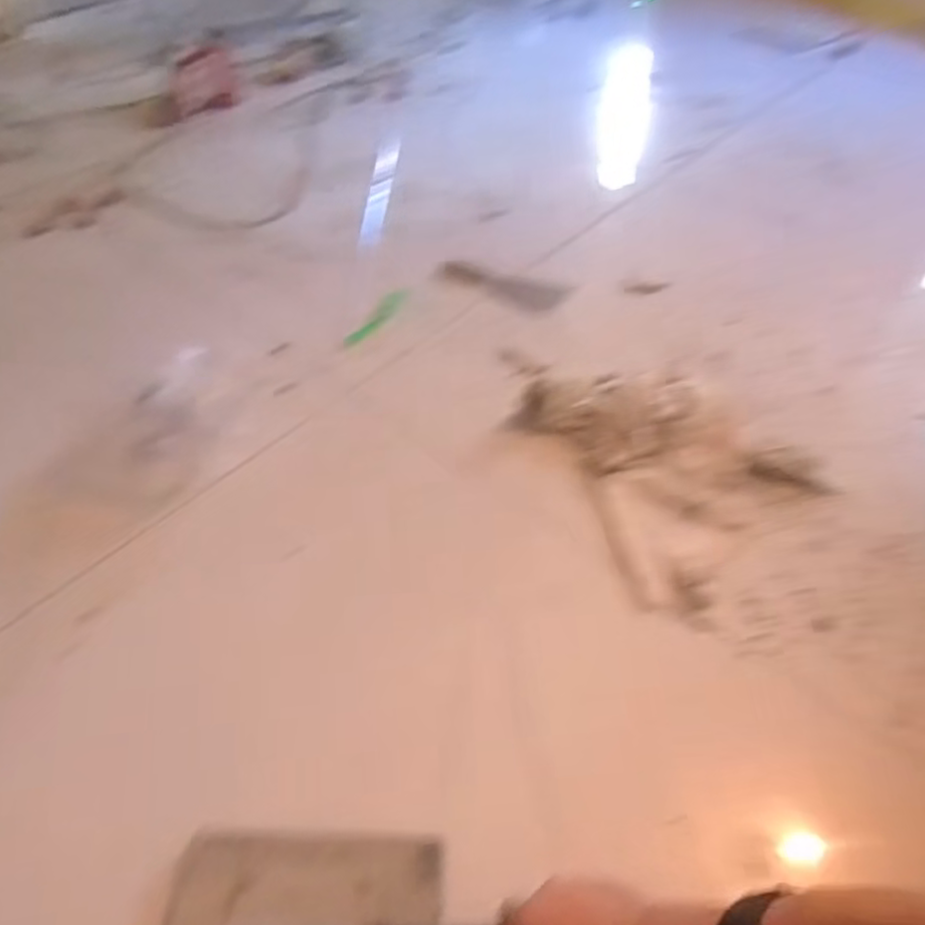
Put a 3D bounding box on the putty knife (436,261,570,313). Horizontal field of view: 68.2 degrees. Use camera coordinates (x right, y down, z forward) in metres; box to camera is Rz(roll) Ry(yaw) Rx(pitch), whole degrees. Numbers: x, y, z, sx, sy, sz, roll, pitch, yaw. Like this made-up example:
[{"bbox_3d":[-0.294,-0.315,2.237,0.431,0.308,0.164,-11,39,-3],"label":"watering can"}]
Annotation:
[{"bbox_3d":[0.058,-0.278,1.081,0.206,0.015,0.085,15,51,15],"label":"putty knife"}]

